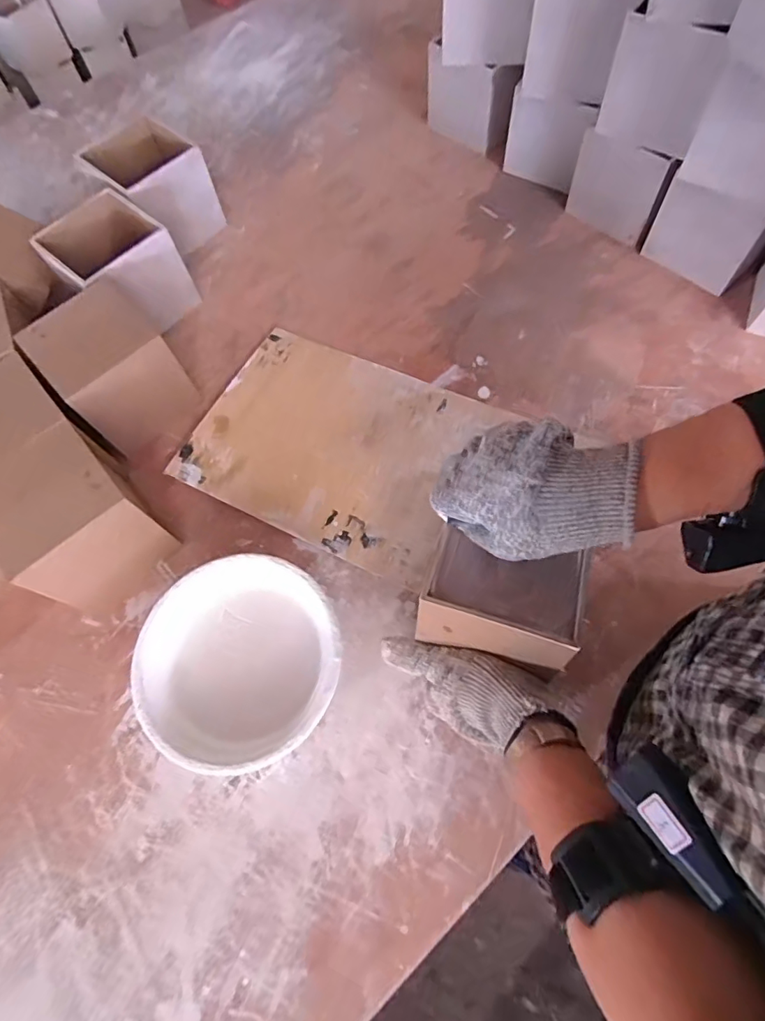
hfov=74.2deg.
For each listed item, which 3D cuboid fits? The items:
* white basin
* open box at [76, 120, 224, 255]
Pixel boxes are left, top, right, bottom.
[{"bbox_3d":[-0.122,0.129,0.445,0.169,0.058,0.167,-1,67,3],"label":"white basin"},{"bbox_3d":[-0.291,-0.417,0.660,0.125,0.106,0.113,40,74,18],"label":"open box"}]

